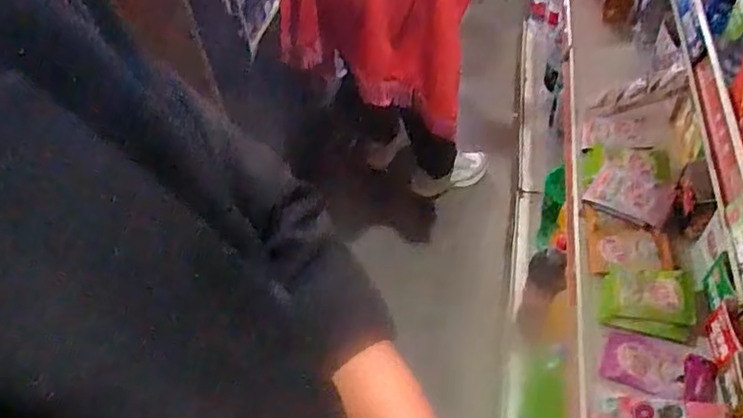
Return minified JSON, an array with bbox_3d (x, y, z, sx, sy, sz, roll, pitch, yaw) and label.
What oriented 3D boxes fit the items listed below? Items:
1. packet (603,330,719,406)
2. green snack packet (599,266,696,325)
[{"bbox_3d":[0.366,0.202,0.758,0.130,0.009,0.078,19,54,20],"label":"packet"},{"bbox_3d":[0.377,0.117,0.814,0.114,0.010,0.089,9,51,12],"label":"green snack packet"}]

